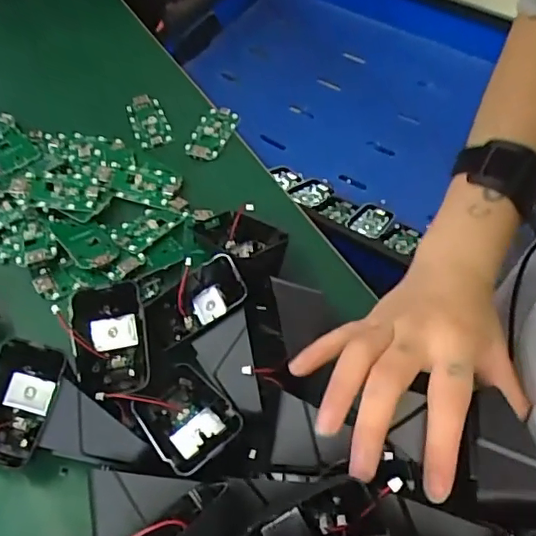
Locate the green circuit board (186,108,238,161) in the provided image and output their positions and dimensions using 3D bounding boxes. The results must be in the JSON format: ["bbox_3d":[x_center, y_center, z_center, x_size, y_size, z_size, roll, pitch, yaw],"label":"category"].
[{"bbox_3d":[-0.048,-0.118,0.484,0.032,0.006,0.064,13,58,13],"label":"green circuit board"}]

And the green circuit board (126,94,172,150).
[{"bbox_3d":[-0.106,-0.132,0.495,0.031,0.008,0.067,-21,57,-9],"label":"green circuit board"}]

